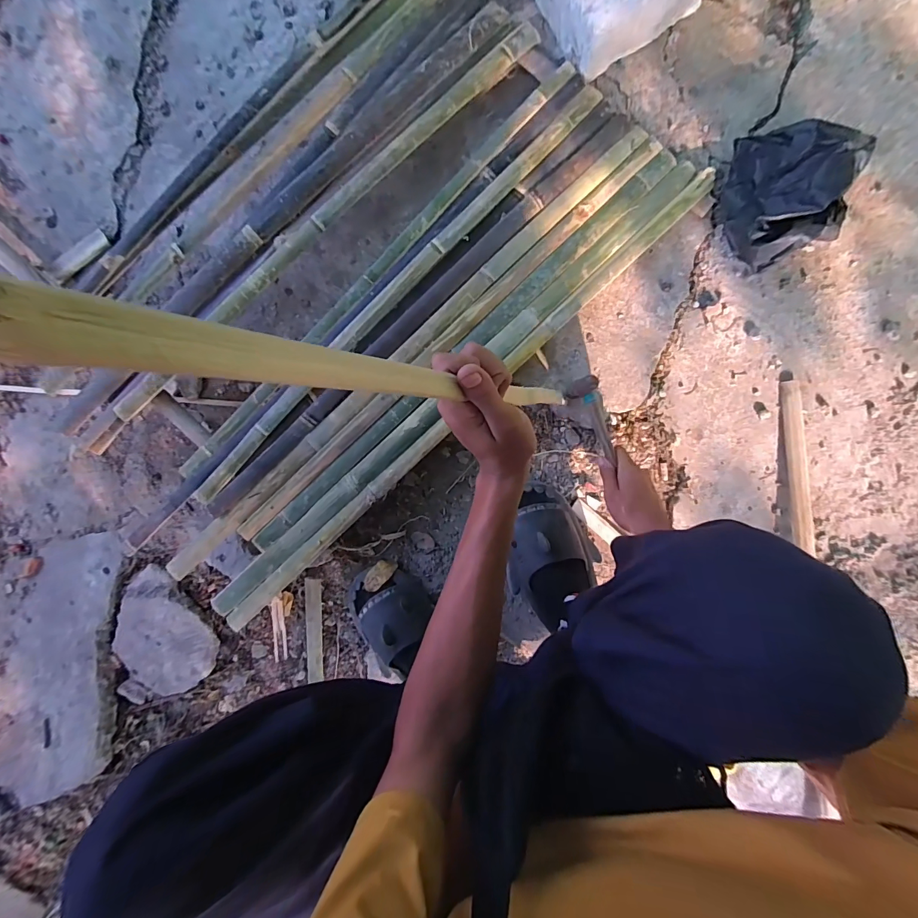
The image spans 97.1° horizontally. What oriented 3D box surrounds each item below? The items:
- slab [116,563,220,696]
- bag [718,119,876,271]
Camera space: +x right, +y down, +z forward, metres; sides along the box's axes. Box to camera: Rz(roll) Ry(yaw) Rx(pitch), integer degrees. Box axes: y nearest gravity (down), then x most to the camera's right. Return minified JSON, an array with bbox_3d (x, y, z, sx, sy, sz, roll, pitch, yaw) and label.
[{"bbox_3d":[-0.556,0.329,0.744,0.201,0.027,0.217,-37,89,8],"label":"slab"},{"bbox_3d":[0.460,-0.375,0.573,0.135,0.095,0.196,-2,94,7],"label":"bag"}]

